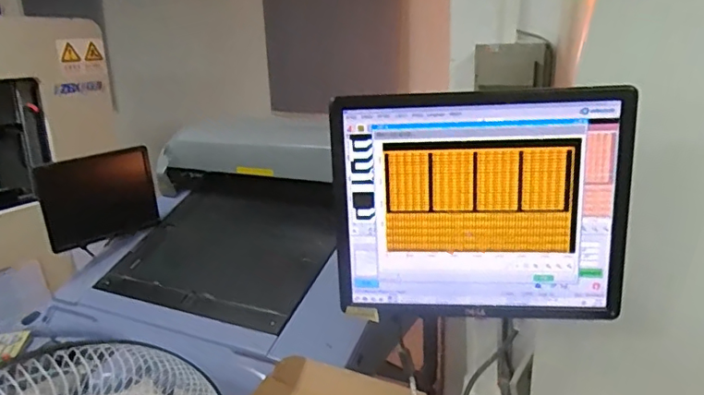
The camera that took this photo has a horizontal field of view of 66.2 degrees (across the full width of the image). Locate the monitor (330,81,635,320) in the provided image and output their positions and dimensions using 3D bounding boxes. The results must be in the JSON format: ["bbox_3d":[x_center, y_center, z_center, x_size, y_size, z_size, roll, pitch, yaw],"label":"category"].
[{"bbox_3d":[0.165,0.014,0.718,0.372,0.291,0.051,0,16,9],"label":"monitor"}]

